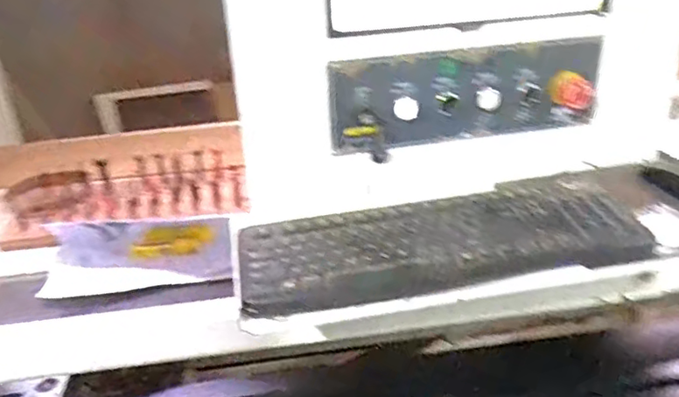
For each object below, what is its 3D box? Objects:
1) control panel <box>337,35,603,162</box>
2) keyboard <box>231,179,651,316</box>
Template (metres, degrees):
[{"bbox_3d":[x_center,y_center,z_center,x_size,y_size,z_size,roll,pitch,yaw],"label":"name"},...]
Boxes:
[{"bbox_3d":[0.180,-0.134,0.808,0.388,0.121,0.054,-10,30,-12],"label":"control panel"},{"bbox_3d":[0.117,0.042,0.695,0.456,0.029,0.172,-10,30,-11],"label":"keyboard"}]

